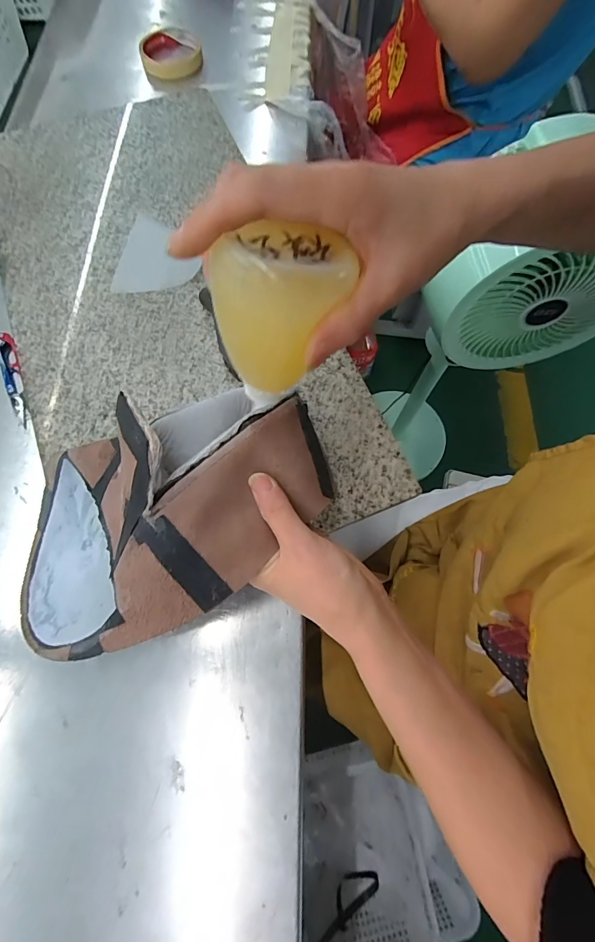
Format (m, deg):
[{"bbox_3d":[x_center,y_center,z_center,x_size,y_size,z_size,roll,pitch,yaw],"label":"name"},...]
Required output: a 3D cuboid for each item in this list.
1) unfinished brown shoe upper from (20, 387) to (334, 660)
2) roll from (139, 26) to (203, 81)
[{"bbox_3d":[-0.094,0.025,0.263,0.232,0.102,0.148,-21,75,-8],"label":"unfinished brown shoe upper"},{"bbox_3d":[-0.182,-0.604,0.565,0.082,0.030,0.092,-10,71,-3],"label":"roll"}]

